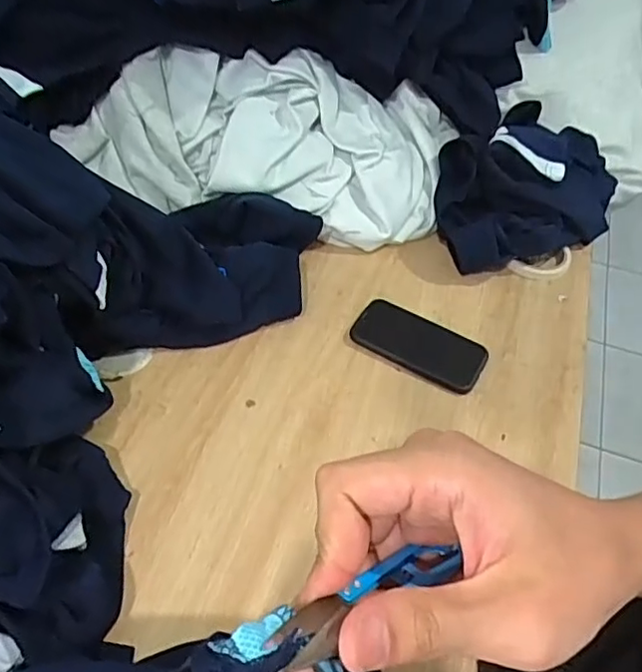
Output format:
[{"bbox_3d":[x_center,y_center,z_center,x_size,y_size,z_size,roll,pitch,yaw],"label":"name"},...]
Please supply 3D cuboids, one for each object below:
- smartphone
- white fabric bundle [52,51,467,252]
[{"bbox_3d":[0.115,0.009,0.711,0.154,0.010,0.084,27,51,17],"label":"smartphone"},{"bbox_3d":[-0.060,-0.239,0.803,0.559,0.169,0.226,-9,50,-15],"label":"white fabric bundle"}]

